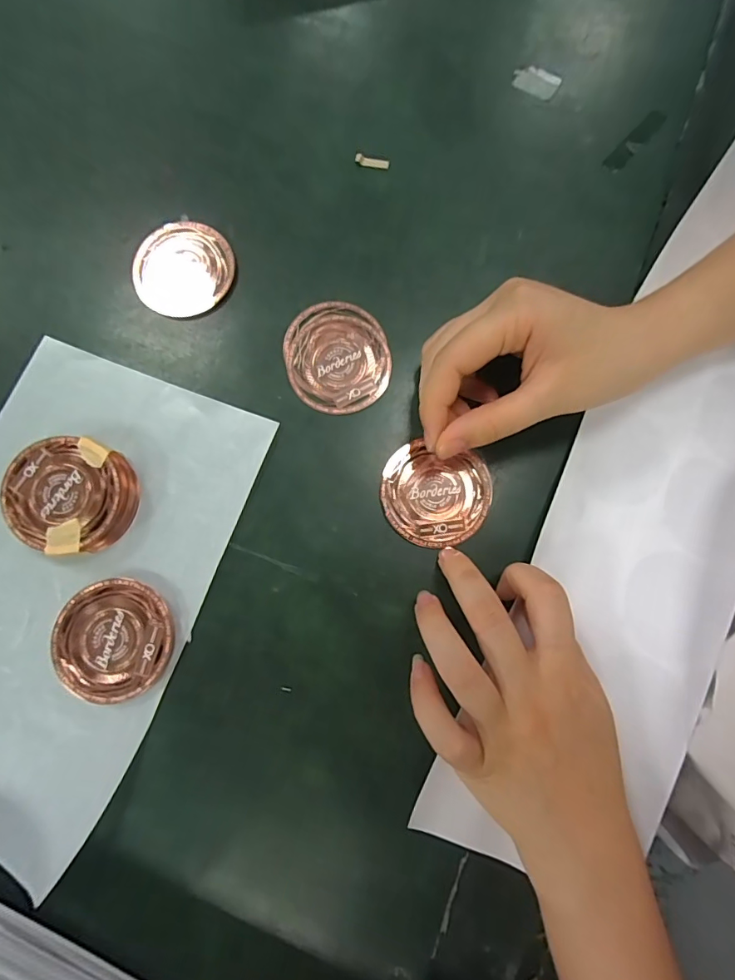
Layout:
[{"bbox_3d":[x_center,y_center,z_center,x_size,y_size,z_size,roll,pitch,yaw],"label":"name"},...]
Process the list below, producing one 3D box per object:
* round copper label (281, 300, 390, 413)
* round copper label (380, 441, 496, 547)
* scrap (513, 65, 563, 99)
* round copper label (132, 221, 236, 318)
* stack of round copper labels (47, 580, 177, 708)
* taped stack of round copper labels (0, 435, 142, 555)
[{"bbox_3d":[-0.018,-0.080,0.278,0.061,0.004,0.068,-9,80,-3],"label":"round copper label"},{"bbox_3d":[0.038,0.004,0.263,0.059,0.004,0.055,0,80,-1],"label":"round copper label"},{"bbox_3d":[0.113,-0.275,0.313,0.030,0.004,0.021,26,80,3],"label":"scrap"},{"bbox_3d":[-0.112,-0.135,0.286,0.059,0.004,0.058,0,80,-1],"label":"round copper label"},{"bbox_3d":[-0.132,0.078,0.242,0.060,0.009,0.059,-17,81,-4],"label":"stack of round copper labels"},{"bbox_3d":[-0.158,0.004,0.252,0.060,0.020,0.059,0,80,-1],"label":"taped stack of round copper labels"}]

